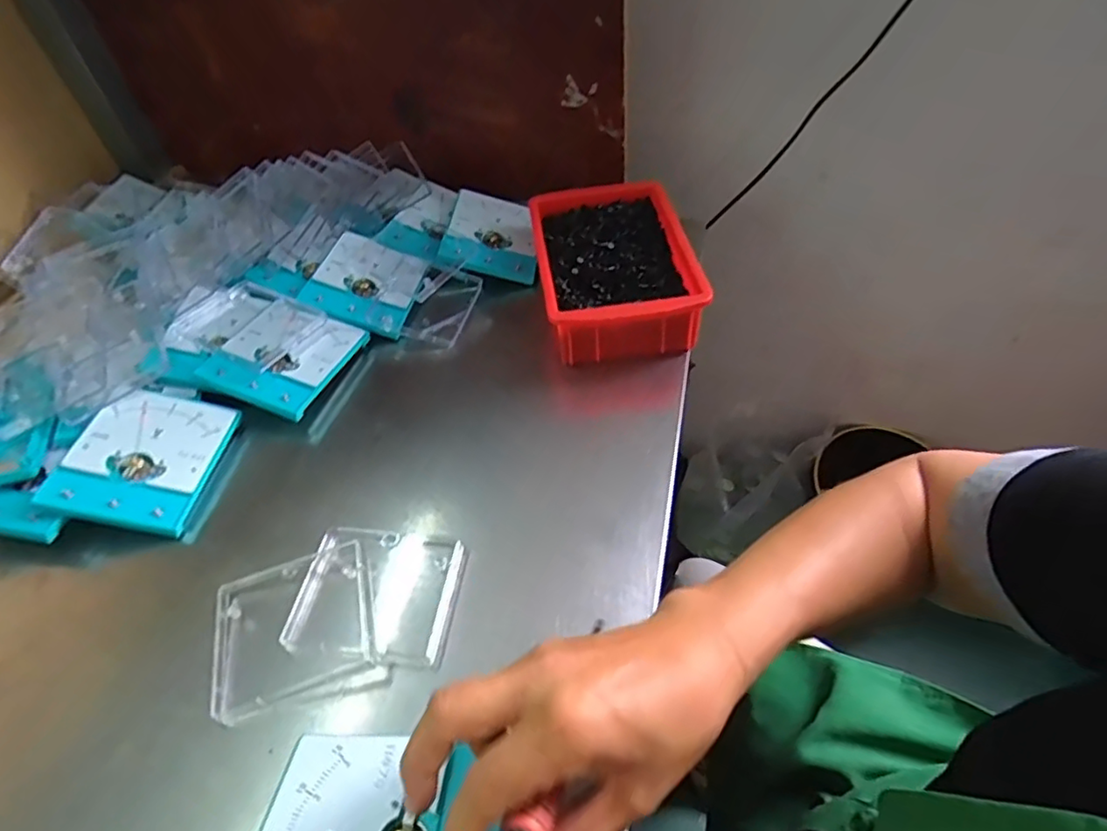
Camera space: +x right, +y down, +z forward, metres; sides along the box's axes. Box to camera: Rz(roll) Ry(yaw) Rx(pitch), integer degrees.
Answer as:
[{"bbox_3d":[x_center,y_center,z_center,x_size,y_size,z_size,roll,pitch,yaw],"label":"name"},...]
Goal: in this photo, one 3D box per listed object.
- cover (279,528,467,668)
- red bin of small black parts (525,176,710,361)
[{"bbox_3d":[-0.116,0.112,0.393,0.103,0.019,0.087,3,49,8],"label":"cover"},{"bbox_3d":[0.052,-0.137,0.564,0.130,0.063,0.191,-8,48,-2],"label":"red bin of small black parts"}]

